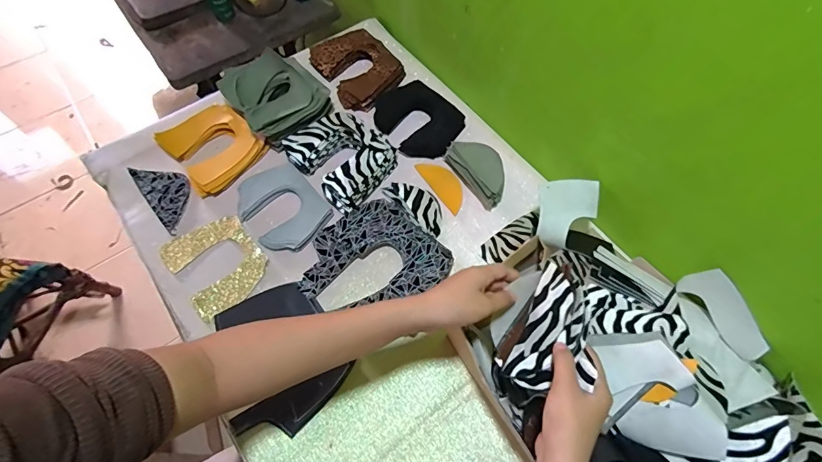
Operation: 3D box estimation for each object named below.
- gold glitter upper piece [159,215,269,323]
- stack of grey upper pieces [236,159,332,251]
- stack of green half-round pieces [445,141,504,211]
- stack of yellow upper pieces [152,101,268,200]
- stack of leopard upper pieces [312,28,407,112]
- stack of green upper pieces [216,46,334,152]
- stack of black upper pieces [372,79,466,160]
[{"bbox_3d":[-0.296,0.048,0.628,0.122,0.009,0.150,-38,70,-16],"label":"gold glitter upper piece"},{"bbox_3d":[-0.210,-0.043,0.658,0.116,0.010,0.163,-37,69,-18],"label":"stack of grey upper pieces"},{"bbox_3d":[0.113,-0.101,0.682,0.067,0.042,0.127,-29,67,-15],"label":"stack of green half-round pieces"},{"bbox_3d":[-0.337,-0.146,0.704,0.136,0.024,0.148,-40,70,-19],"label":"stack of yellow upper pieces"},{"bbox_3d":[-0.099,-0.315,0.789,0.136,0.035,0.159,-33,68,-16],"label":"stack of leopard upper pieces"},{"bbox_3d":[-0.239,-0.239,0.734,0.146,0.077,0.165,-38,69,-18],"label":"stack of green upper pieces"},{"bbox_3d":[0.012,-0.206,0.739,0.124,0.027,0.168,-36,69,-17],"label":"stack of black upper pieces"}]

